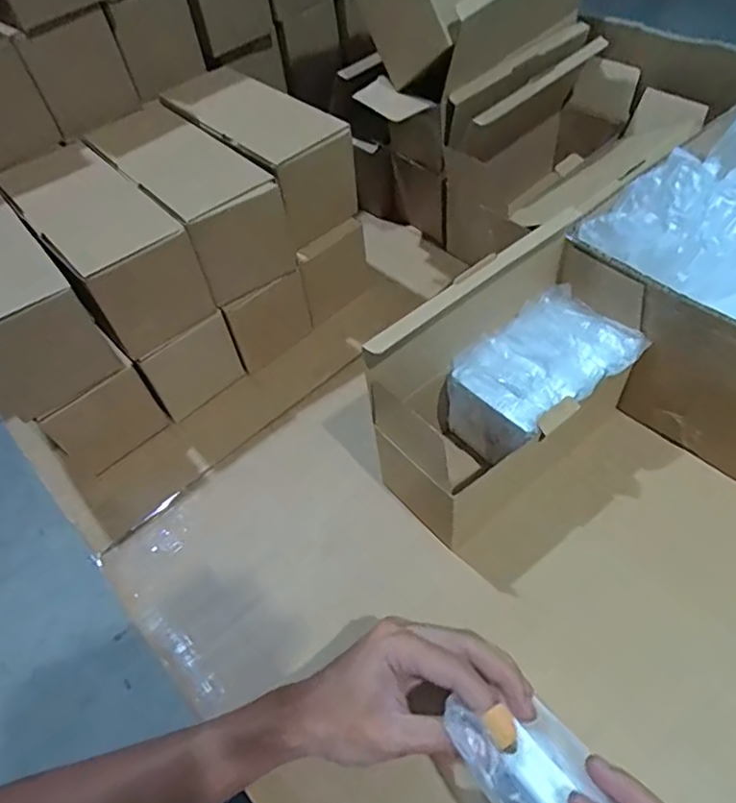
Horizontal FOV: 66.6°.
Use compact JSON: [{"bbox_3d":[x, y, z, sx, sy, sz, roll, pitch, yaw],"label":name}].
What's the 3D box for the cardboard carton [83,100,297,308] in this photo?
[{"bbox_3d":[-0.184,-0.208,0.575,0.110,0.102,0.233,-34,54,-21],"label":"cardboard carton"}]

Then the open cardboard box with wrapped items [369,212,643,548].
[{"bbox_3d":[0.115,-0.012,0.456,0.218,0.195,0.099,-34,54,-21],"label":"open cardboard box with wrapped items"}]

